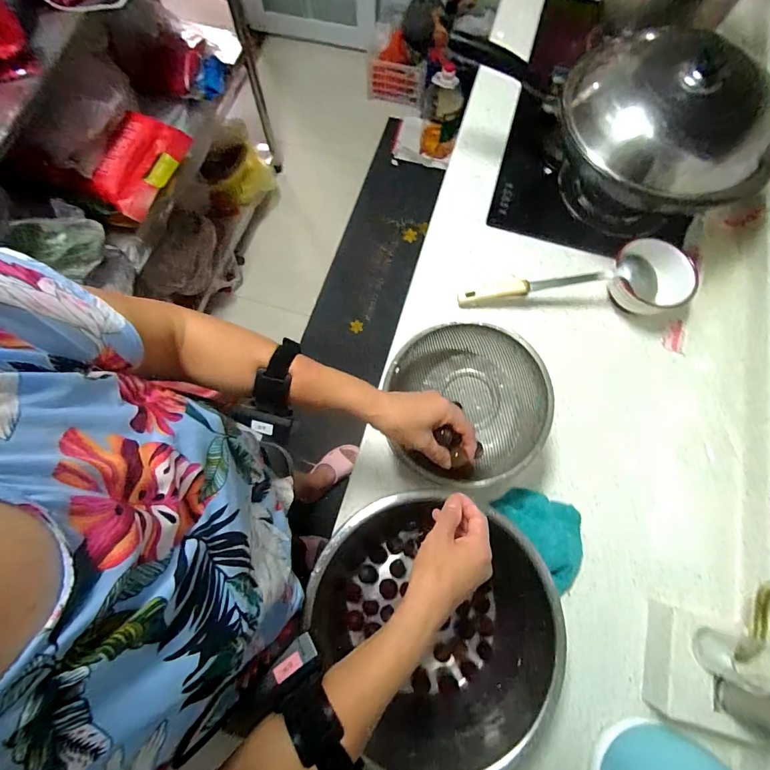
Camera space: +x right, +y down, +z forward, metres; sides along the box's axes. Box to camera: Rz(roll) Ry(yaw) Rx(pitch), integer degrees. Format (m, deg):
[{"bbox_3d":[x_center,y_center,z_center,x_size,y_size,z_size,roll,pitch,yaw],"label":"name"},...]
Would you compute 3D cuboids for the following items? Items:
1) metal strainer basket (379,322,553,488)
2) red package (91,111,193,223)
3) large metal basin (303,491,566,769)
[{"bbox_3d":[0.112,0.027,0.567,0.222,0.086,0.217,1,93,19],"label":"metal strainer basket"},{"bbox_3d":[-0.598,-0.538,0.993,0.131,0.070,0.276,29,72,-35],"label":"red package"},{"bbox_3d":[0.068,0.276,0.498,0.265,0.115,0.283,0,72,-1],"label":"large metal basin"}]

